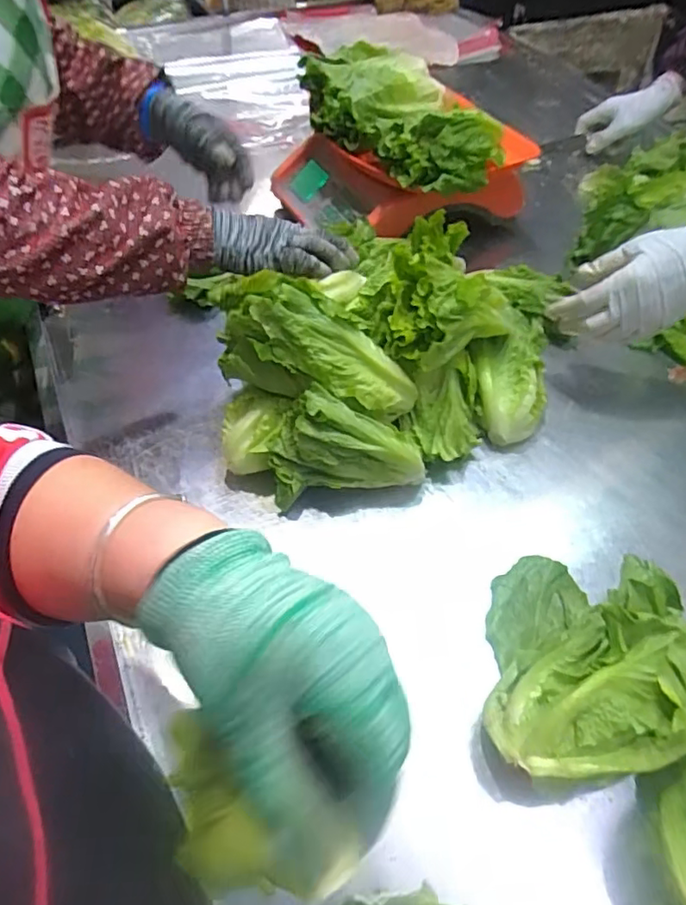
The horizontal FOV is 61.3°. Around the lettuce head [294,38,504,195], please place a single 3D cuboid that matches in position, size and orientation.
[{"bbox_3d":[0.061,-0.411,0.702,0.171,0.069,0.246,-15,53,-12],"label":"lettuce head"}]

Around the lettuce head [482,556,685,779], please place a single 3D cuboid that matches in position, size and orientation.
[{"bbox_3d":[0.187,0.142,0.429,0.180,0.091,0.171,-5,52,-4],"label":"lettuce head"}]

